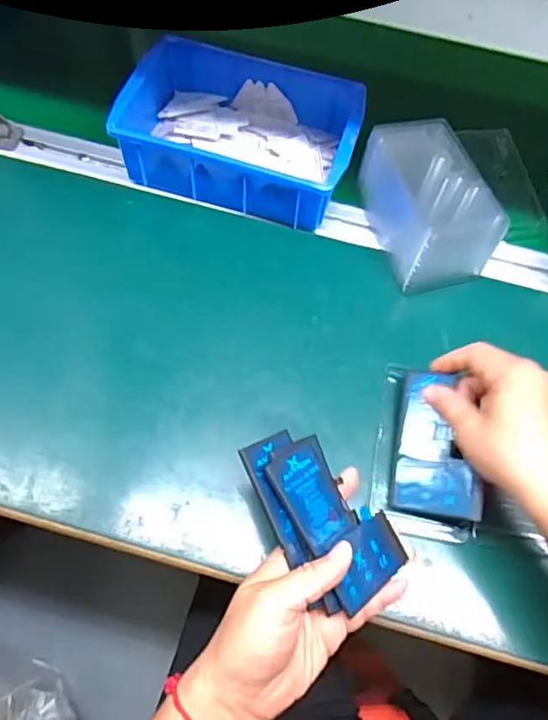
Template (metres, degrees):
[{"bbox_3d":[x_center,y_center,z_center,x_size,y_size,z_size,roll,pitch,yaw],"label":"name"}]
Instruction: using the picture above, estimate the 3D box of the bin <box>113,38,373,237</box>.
[{"bbox_3d":[-0.026,-0.210,0.516,0.202,0.067,0.147,16,65,6],"label":"bin"}]

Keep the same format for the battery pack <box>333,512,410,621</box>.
[{"bbox_3d":[0.060,0.126,0.358,0.057,0.004,0.039,-25,86,-35],"label":"battery pack"}]

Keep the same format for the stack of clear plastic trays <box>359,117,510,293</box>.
[{"bbox_3d":[0.131,-0.138,0.489,0.078,0.070,0.134,-16,66,-9],"label":"stack of clear plastic trays"}]

